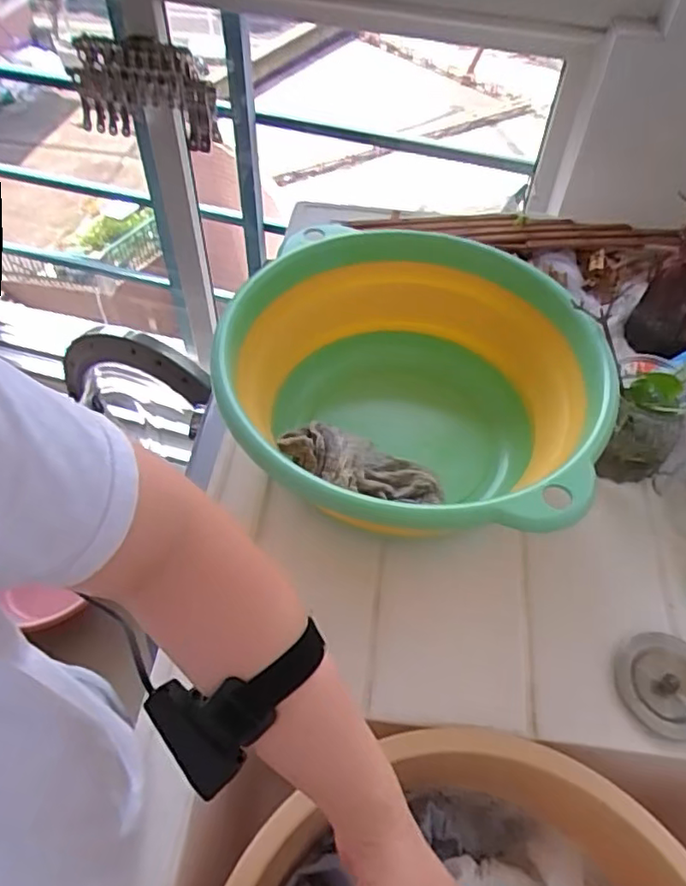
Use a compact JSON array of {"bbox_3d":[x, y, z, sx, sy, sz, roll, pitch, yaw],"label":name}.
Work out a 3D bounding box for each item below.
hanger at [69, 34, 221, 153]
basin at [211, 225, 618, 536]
[{"bbox_3d":[-0.391,-0.669,1.200,0.291,0.180,0.078,11,52,7],"label":"hanger"},{"bbox_3d":[0.061,-0.043,0.626,0.352,0.148,0.355,1,51,-1],"label":"basin"}]

